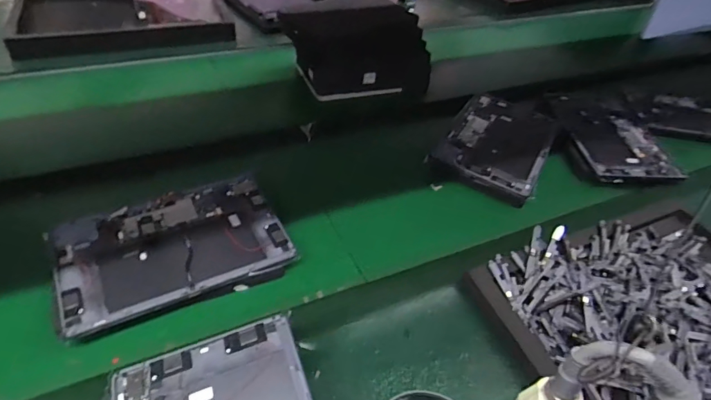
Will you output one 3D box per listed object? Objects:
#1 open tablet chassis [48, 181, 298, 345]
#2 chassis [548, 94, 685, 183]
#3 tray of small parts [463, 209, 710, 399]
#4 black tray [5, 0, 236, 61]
[{"bbox_3d":[-0.222,0.059,0.559,0.253,0.030,0.169,-17,48,-25],"label":"open tablet chassis"},{"bbox_3d":[0.476,-0.114,0.828,0.172,0.017,0.253,1,44,-4],"label":"chassis"},{"bbox_3d":[0.376,0.135,0.555,0.400,0.051,0.285,-12,46,-21],"label":"tray of small parts"},{"bbox_3d":[-0.515,-0.415,1.003,0.423,0.039,0.289,-11,45,-20],"label":"black tray"}]

